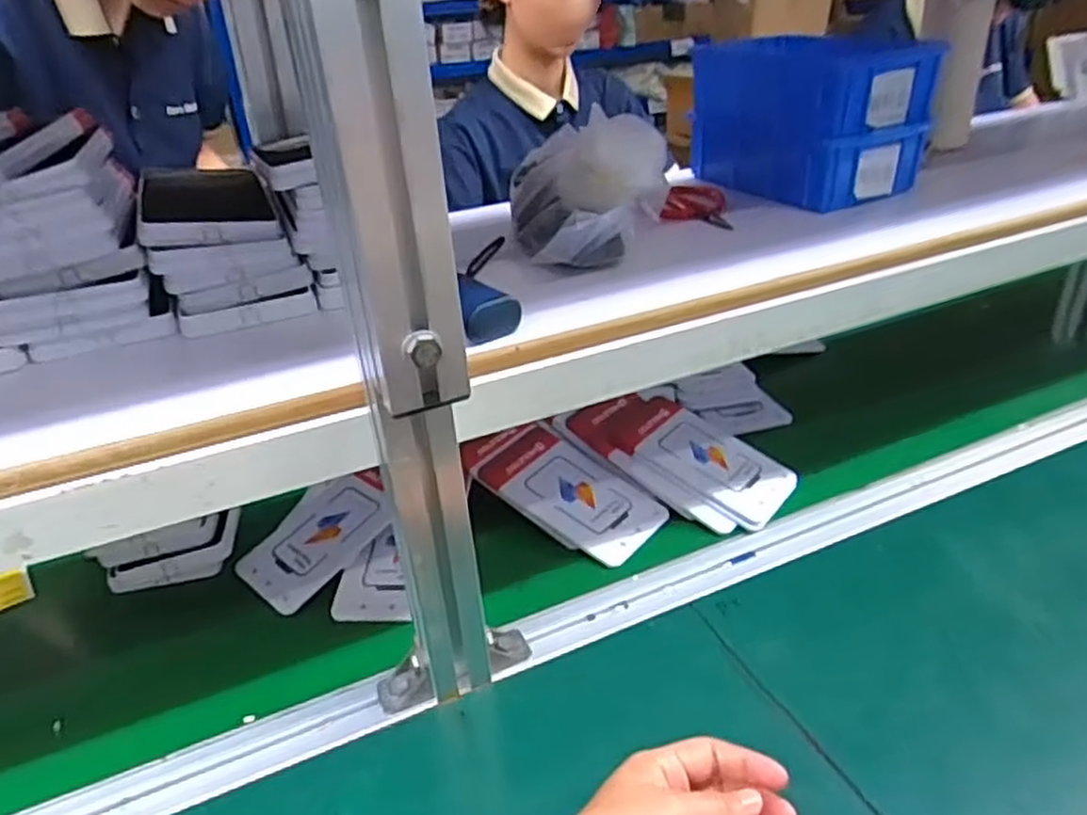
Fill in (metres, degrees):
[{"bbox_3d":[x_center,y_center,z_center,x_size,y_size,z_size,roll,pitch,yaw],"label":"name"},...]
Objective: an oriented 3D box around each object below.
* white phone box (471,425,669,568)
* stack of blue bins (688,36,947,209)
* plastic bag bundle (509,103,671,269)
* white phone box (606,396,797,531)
[{"bbox_3d":[0.023,0.075,0.673,0.163,0.008,0.089,34,47,28],"label":"white phone box"},{"bbox_3d":[0.248,-0.271,0.711,0.130,0.123,0.174,-18,34,-23],"label":"stack of blue bins"},{"bbox_3d":[0.035,-0.166,0.568,0.120,0.094,0.144,-2,30,2],"label":"plastic bag bundle"},{"bbox_3d":[0.150,0.044,0.700,0.160,0.012,0.092,33,48,24],"label":"white phone box"}]

